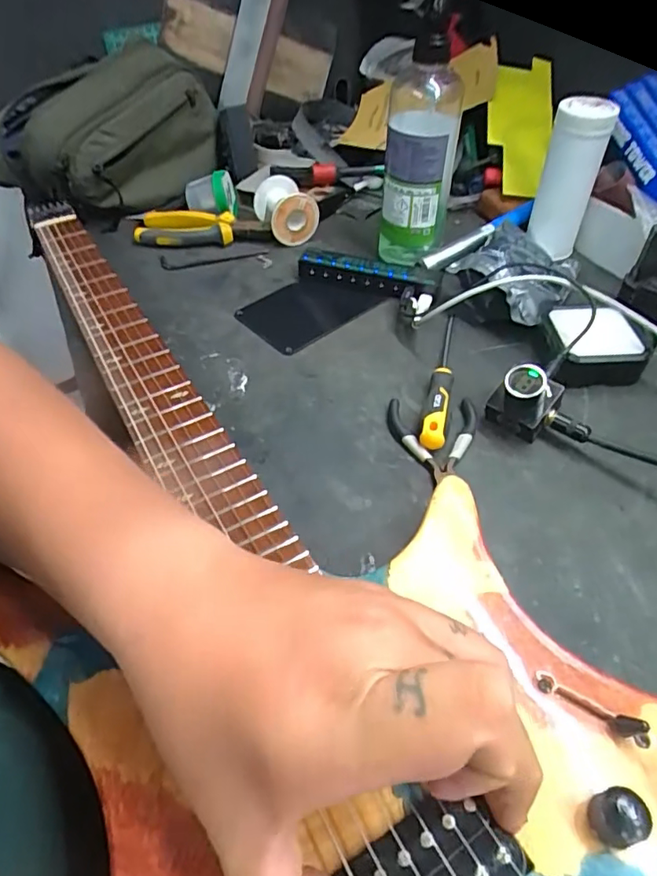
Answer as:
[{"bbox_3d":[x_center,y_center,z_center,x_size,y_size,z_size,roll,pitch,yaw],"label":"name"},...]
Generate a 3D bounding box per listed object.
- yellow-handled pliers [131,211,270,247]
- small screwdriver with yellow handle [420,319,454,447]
[{"bbox_3d":[-0.139,-0.231,0.601,0.146,0.023,0.045,1,46,2],"label":"yellow-handled pliers"},{"bbox_3d":[0.092,-0.054,0.434,0.017,0.025,0.159,10,47,11],"label":"small screwdriver with yellow handle"}]

